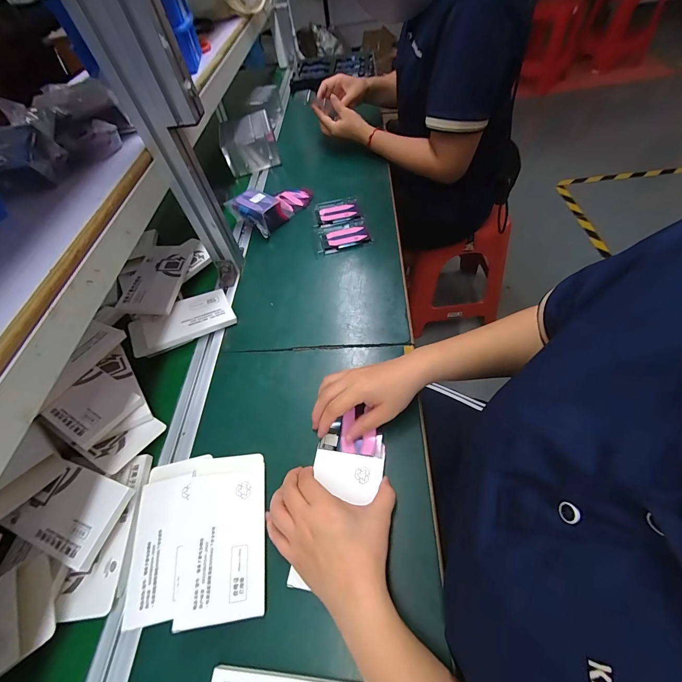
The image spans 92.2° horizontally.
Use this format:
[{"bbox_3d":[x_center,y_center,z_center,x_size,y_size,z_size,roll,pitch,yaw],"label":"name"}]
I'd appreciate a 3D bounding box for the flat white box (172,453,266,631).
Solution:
[{"bbox_3d":[-0.127,0.204,0.360,0.084,0.013,0.161,-2,51,-9],"label":"flat white box"}]

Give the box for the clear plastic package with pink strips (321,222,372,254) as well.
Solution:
[{"bbox_3d":[0.007,-0.204,0.641,0.092,0.010,0.070,-12,54,-1],"label":"clear plastic package with pink strips"}]

